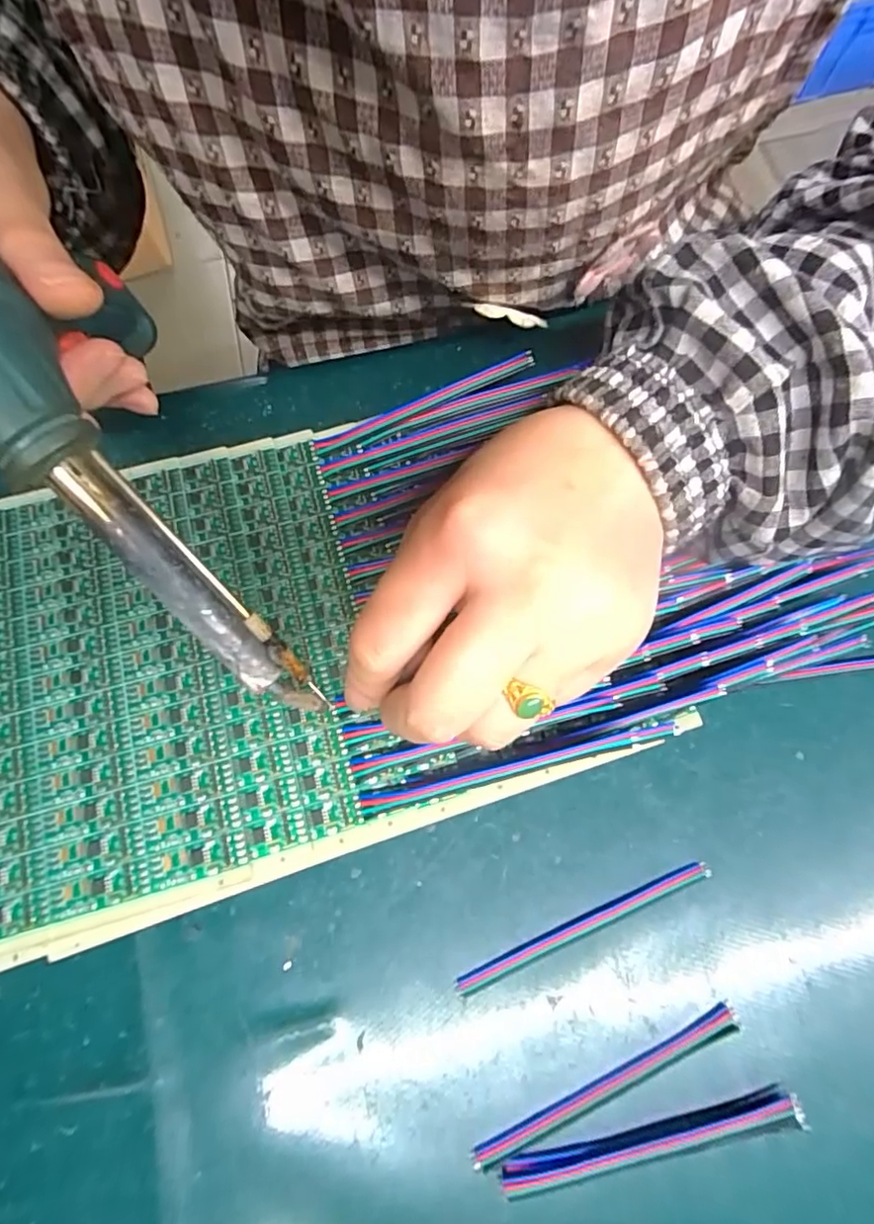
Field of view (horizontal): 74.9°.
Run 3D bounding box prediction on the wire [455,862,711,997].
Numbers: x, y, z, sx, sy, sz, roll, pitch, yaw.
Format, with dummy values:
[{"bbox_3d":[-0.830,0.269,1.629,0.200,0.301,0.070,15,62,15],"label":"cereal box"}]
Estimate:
[{"bbox_3d":[0.053,0.113,0.203,0.097,0.004,0.006,-23,74,-5],"label":"wire"}]

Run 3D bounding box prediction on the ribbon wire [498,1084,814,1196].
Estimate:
[{"bbox_3d":[0.069,0.172,0.184,0.097,0.007,0.012,-13,73,-2],"label":"ribbon wire"}]

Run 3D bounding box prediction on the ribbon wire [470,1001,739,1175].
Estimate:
[{"bbox_3d":[0.057,0.159,0.189,0.096,0.004,0.011,-25,74,-6],"label":"ribbon wire"}]

